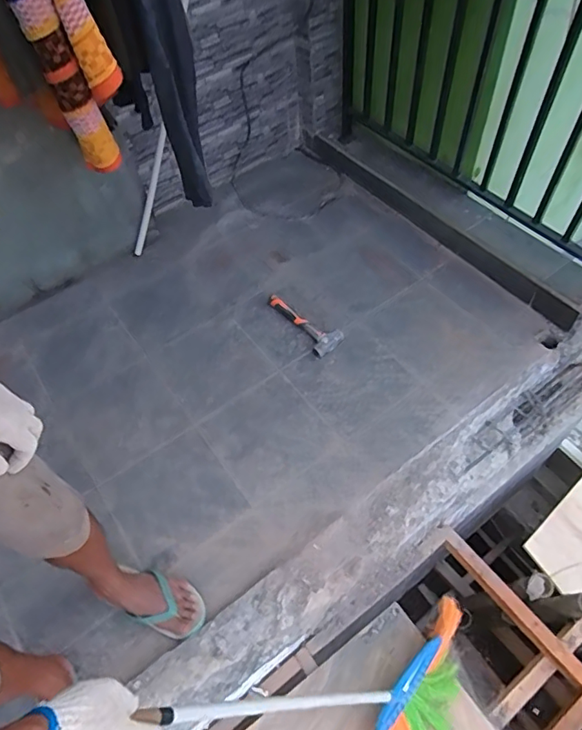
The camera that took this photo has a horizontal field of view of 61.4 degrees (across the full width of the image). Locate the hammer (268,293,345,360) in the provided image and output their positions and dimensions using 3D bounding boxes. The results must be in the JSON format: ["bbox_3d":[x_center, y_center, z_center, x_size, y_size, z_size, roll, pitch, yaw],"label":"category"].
[{"bbox_3d":[0.040,-0.144,1.546,0.105,0.037,0.277,-34,60,-17],"label":"hammer"}]

